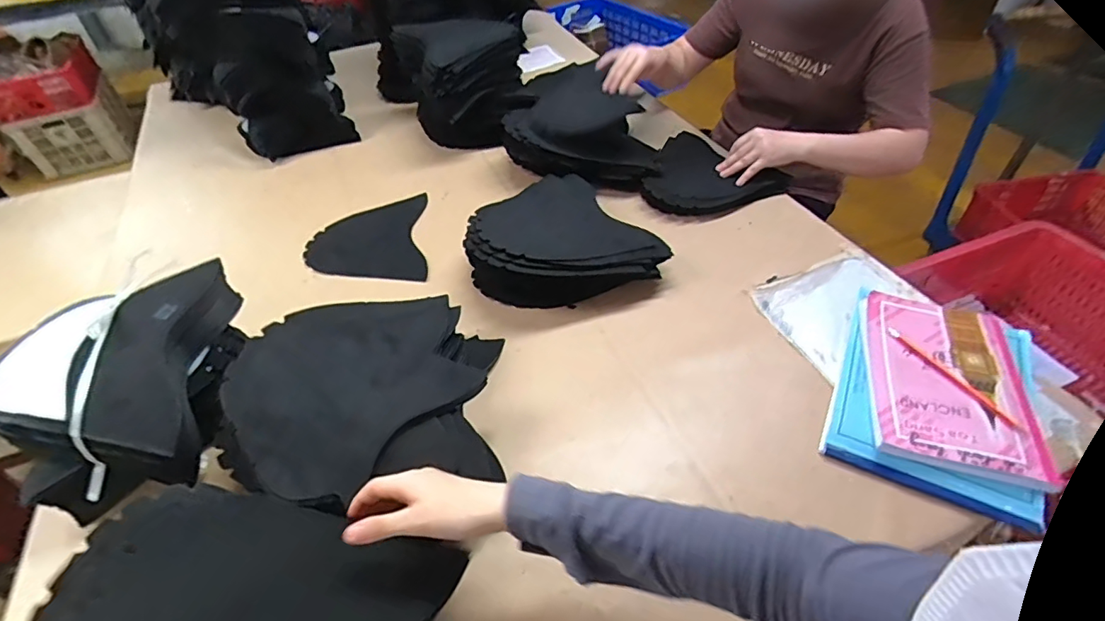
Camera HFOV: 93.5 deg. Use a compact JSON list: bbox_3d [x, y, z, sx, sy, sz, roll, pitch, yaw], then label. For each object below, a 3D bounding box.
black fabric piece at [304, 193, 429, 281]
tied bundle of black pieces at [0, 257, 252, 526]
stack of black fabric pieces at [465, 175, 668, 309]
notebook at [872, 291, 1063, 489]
[{"bbox_3d":[-0.342,-0.124,0.964,0.215,0.009,0.251,-9,47,-4],"label":"black fabric piece"},{"bbox_3d":[-0.516,0.088,0.648,0.198,0.151,0.272,-5,47,0],"label":"tied bundle of black pieces"},{"bbox_3d":[0.004,-0.109,0.848,0.268,0.105,0.272,-28,51,-21],"label":"stack of black fabric pieces"},{"bbox_3d":[0.497,0.082,0.652,0.172,0.019,0.273,12,49,15],"label":"notebook"}]

